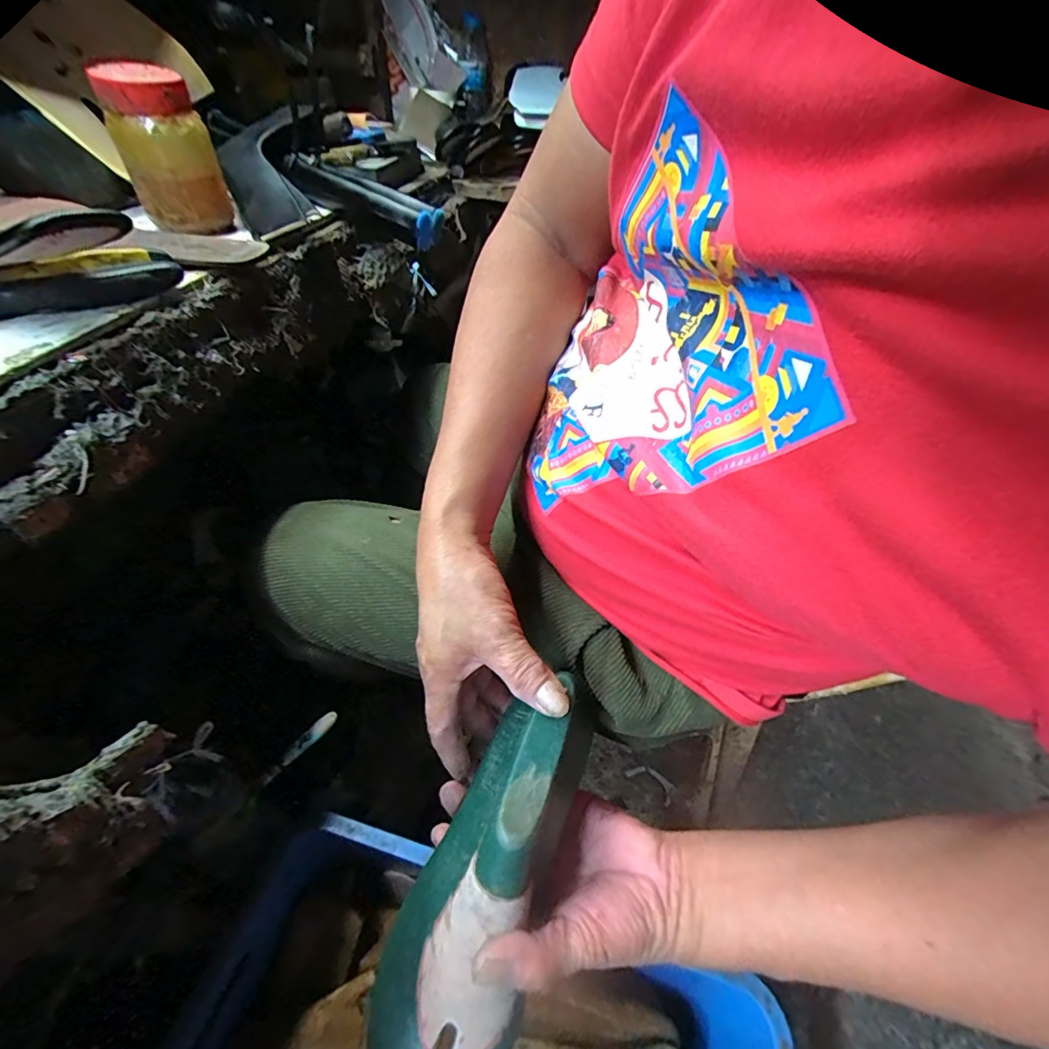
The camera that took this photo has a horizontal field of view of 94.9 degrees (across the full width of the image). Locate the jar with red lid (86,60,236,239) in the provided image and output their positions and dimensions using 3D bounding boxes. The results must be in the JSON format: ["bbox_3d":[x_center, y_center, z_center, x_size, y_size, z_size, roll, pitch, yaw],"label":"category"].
[{"bbox_3d":[-0.318,-0.331,0.431,0.074,0.114,0.080,-18,51,-22],"label":"jar with red lid"}]

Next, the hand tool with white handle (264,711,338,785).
[{"bbox_3d":[-0.229,0.227,0.489,0.092,0.013,0.012,-44,57,-7],"label":"hand tool with white handle"}]

